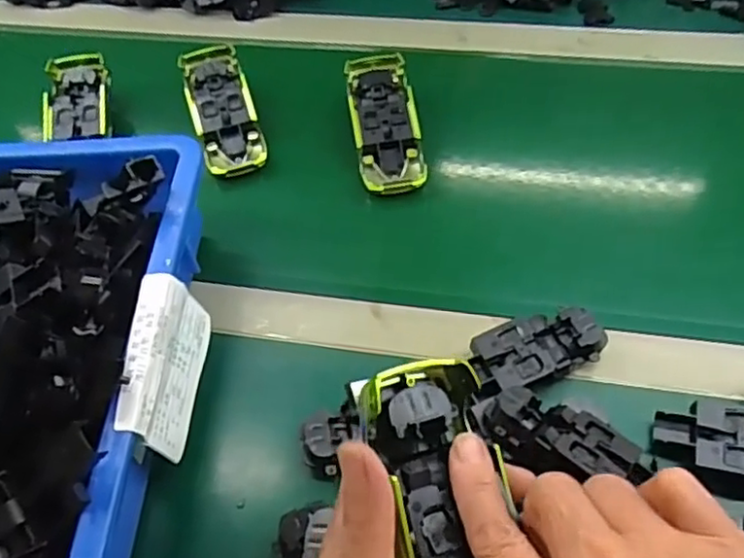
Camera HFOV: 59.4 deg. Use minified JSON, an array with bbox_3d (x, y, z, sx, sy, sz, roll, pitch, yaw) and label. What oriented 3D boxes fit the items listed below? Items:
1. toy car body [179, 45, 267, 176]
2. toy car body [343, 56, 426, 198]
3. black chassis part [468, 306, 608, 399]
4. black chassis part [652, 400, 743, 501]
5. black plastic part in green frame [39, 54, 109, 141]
[{"bbox_3d":[-0.134,-0.154,0.584,0.054,0.023,0.138,-16,70,-9],"label":"toy car body"},{"bbox_3d":[0.011,-0.136,0.561,0.055,0.027,0.141,-8,67,-3],"label":"toy car body"},{"bbox_3d":[0.104,0.049,0.422,0.088,0.025,0.044,-18,55,-11],"label":"black chassis part"},{"bbox_3d":[0.217,0.099,0.374,0.095,0.021,0.055,6,54,7],"label":"black chassis part"},{"bbox_3d":[-0.269,-0.166,0.593,0.055,0.025,0.089,-7,54,-3],"label":"black plastic part in green frame"}]

